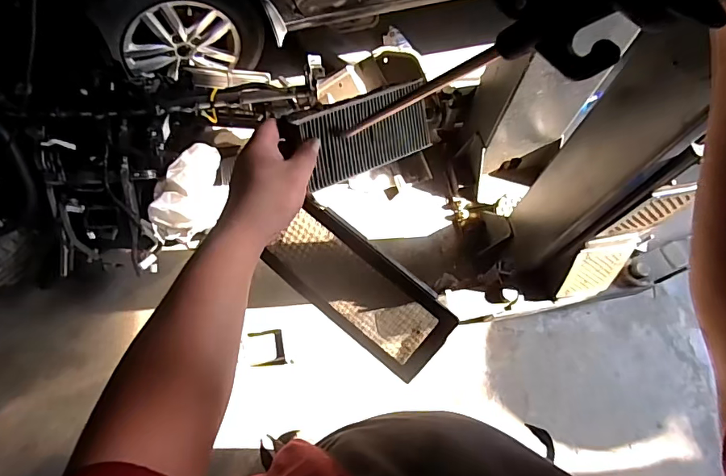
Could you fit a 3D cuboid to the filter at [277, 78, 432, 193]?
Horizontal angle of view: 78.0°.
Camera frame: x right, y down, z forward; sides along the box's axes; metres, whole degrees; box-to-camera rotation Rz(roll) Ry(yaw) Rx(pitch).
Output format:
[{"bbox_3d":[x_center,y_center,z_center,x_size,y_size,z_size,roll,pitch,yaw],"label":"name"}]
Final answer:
[{"bbox_3d":[0.000,-0.116,0.505,0.180,0.086,0.022,-27,38,-28],"label":"filter"}]

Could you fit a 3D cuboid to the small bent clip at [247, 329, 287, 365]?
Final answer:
[{"bbox_3d":[-0.296,0.343,1.393,0.104,0.011,0.109,-5,89,-6],"label":"small bent clip"}]

